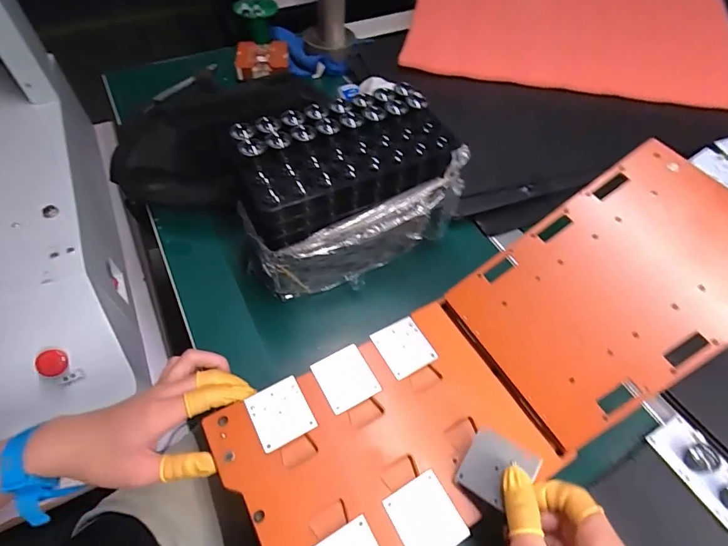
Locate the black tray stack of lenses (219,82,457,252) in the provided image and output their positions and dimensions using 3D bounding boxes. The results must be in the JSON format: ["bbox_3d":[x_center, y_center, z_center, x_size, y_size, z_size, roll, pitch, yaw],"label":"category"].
[{"bbox_3d":[-0.020,-0.105,0.380,0.197,0.064,0.094,-24,58,-18],"label":"black tray stack of lenses"}]

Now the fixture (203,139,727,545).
[{"bbox_3d":[0.110,0.070,0.336,0.445,0.058,0.163,-32,60,-5],"label":"fixture"}]

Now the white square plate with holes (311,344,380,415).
[{"bbox_3d":[-0.016,0.090,0.353,0.044,0.004,0.048,-24,58,-18],"label":"white square plate with holes"}]

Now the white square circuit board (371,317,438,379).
[{"bbox_3d":[0.036,0.066,0.371,0.045,0.004,0.048,-23,58,-18],"label":"white square circuit board"}]

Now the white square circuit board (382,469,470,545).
[{"bbox_3d":[0.044,0.176,0.297,0.044,0.004,0.049,-25,58,-19],"label":"white square circuit board"}]

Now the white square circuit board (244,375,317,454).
[{"bbox_3d":[-0.067,0.113,0.334,0.044,0.004,0.047,-24,58,-18],"label":"white square circuit board"}]

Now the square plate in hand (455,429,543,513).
[{"bbox_3d":[0.094,0.140,0.293,0.046,0.005,0.044,23,77,32],"label":"square plate in hand"}]

